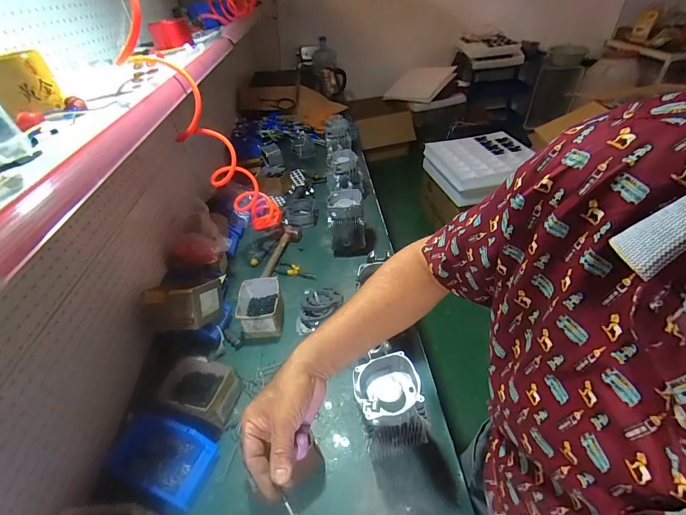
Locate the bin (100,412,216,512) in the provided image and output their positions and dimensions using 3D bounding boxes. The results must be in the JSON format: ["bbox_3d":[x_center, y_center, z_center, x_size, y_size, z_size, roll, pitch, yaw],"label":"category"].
[{"bbox_3d":[-0.385,0.410,0.680,0.218,0.070,0.132,9,43,17],"label":"bin"}]

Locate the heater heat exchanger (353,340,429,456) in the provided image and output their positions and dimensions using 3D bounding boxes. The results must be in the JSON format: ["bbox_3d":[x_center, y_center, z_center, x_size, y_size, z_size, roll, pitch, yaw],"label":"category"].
[{"bbox_3d":[0.092,0.290,0.636,0.111,0.170,0.115,-10,41,-4],"label":"heater heat exchanger"}]

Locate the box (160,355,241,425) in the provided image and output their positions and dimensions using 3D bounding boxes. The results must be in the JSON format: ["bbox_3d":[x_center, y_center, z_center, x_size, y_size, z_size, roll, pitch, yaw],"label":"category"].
[{"bbox_3d":[-0.346,0.318,0.769,0.175,0.087,0.122,6,42,13],"label":"box"}]

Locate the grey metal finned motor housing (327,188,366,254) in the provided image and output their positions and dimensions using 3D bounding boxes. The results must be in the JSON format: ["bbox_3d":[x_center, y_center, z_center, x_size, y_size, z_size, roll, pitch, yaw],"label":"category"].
[{"bbox_3d":[0.013,-0.114,1.147,0.121,0.216,0.112,-6,41,0],"label":"grey metal finned motor housing"}]

